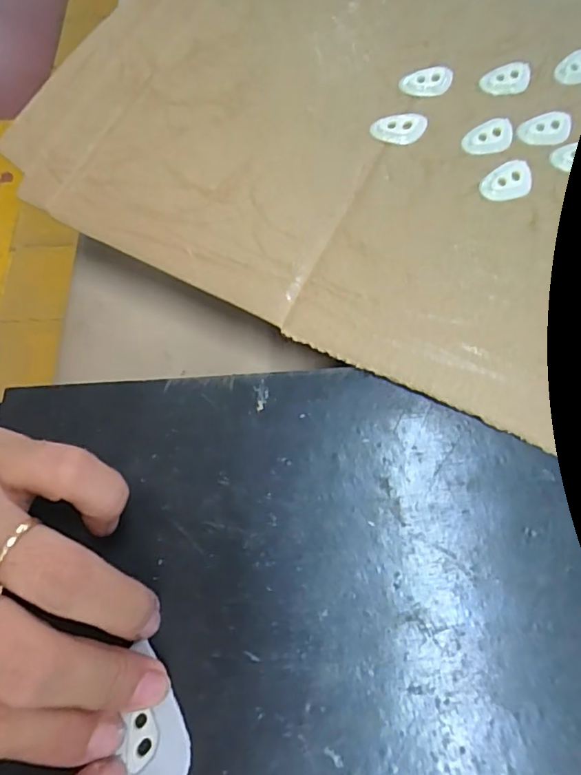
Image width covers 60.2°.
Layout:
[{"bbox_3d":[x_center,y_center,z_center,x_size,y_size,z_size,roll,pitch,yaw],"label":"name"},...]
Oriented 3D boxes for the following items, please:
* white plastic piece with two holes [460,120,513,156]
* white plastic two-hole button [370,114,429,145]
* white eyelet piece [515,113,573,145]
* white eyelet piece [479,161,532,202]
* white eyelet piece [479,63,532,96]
[{"bbox_3d":[0.090,-0.114,0.227,0.025,0.004,0.015,-23,71,-6],"label":"white plastic piece with two holes"},{"bbox_3d":[0.050,-0.120,0.232,0.025,0.004,0.015,5,70,4],"label":"white plastic two-hole button"},{"bbox_3d":[0.116,-0.119,0.228,0.026,0.004,0.015,-5,70,0],"label":"white eyelet piece"},{"bbox_3d":[0.095,-0.090,0.218,0.026,0.004,0.016,-29,72,-8],"label":"white eyelet piece"},{"bbox_3d":[0.105,-0.149,0.241,0.024,0.004,0.016,-27,71,-7],"label":"white eyelet piece"}]

